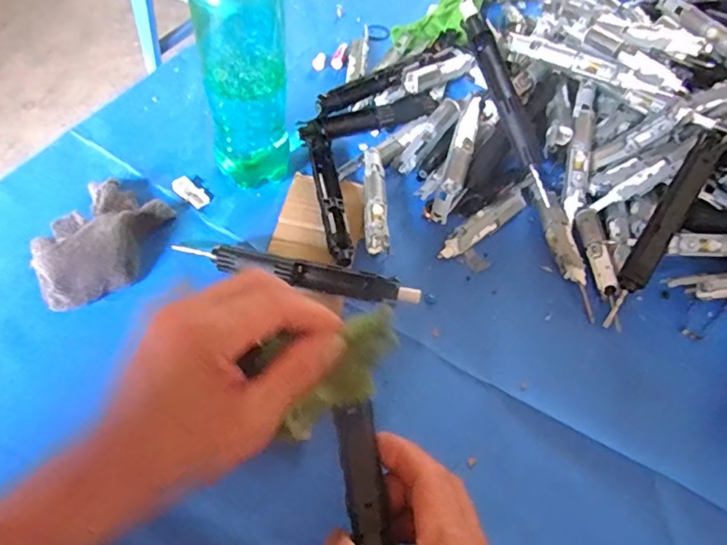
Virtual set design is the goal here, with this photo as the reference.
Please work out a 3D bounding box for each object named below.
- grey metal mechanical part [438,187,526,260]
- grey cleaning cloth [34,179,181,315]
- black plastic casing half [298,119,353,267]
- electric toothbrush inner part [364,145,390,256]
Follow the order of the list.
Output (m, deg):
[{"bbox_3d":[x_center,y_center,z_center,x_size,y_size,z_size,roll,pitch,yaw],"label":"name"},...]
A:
[{"bbox_3d":[0.097,-0.039,0.445,0.095,0.021,0.018,-34,62,-27],"label":"grey metal mechanical part"},{"bbox_3d":[-0.195,-0.025,0.395,0.073,0.034,0.105,27,55,15],"label":"grey cleaning cloth"},{"bbox_3d":[-0.031,-0.070,0.455,0.023,0.015,0.161,-8,53,-11],"label":"black plastic casing half"},{"bbox_3d":[0.009,-0.061,0.451,0.018,0.016,0.111,1,52,-4],"label":"electric toothbrush inner part"}]

